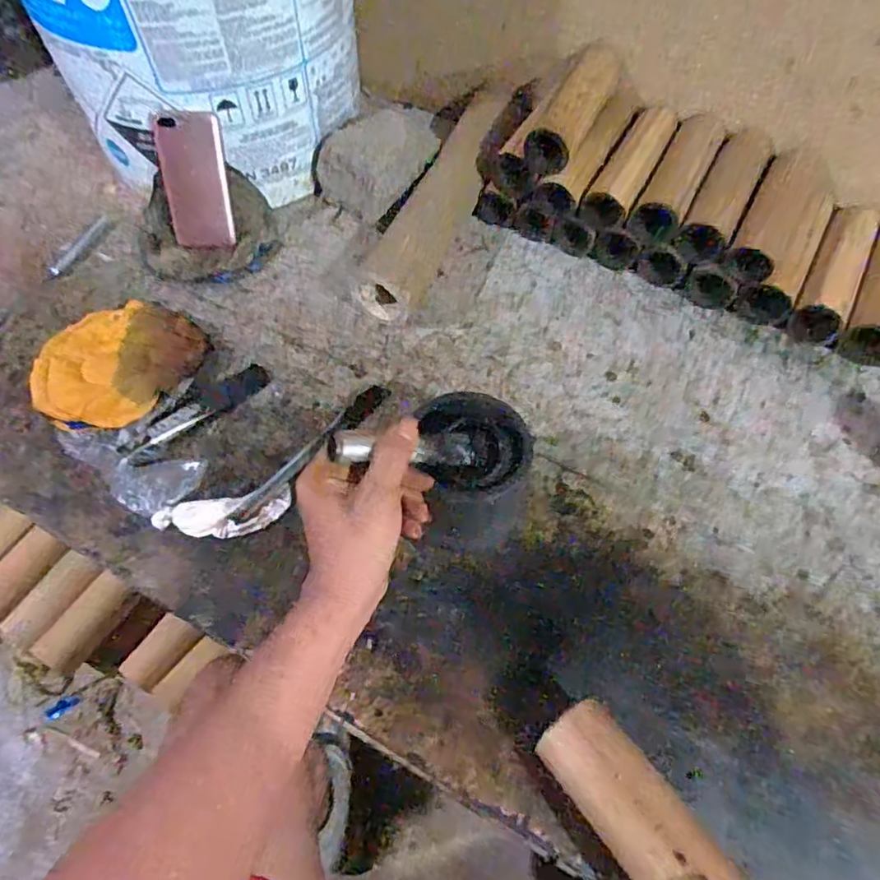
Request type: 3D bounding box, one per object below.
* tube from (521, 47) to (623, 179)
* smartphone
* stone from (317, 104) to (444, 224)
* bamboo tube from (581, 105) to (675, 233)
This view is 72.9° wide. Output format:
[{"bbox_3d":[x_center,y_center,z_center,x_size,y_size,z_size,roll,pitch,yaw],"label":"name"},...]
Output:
[{"bbox_3d":[0.152,-0.376,0.664,0.057,0.056,0.158,28,79,19],"label":"tube"},{"bbox_3d":[-0.278,-0.292,0.679,0.069,0.141,0.012,-2,32,-7],"label":"smartphone"},{"bbox_3d":[-0.088,-0.349,0.724,0.130,0.120,0.123,31,64,18],"label":"stone"},{"bbox_3d":[0.224,-0.316,0.684,0.051,0.056,0.158,30,61,17],"label":"bamboo tube"}]

